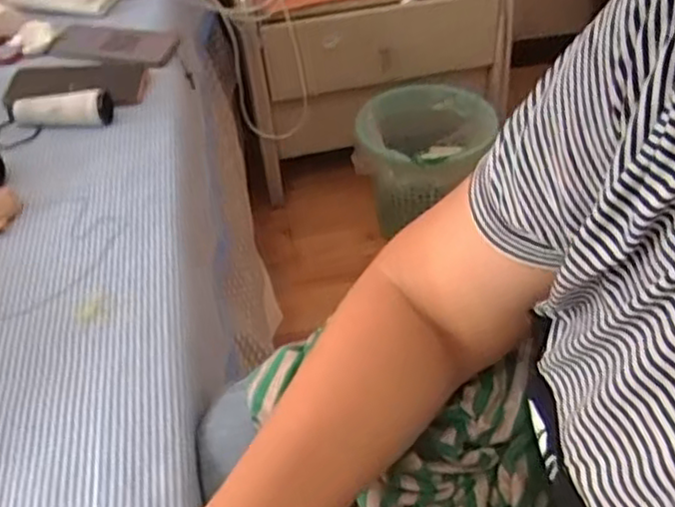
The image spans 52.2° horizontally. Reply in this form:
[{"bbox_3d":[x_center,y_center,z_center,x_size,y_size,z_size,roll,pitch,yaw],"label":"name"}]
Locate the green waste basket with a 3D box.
[{"bbox_3d":[0.166,-0.171,1.306,0.250,0.203,0.228,-12,46,-11],"label":"green waste basket"}]

